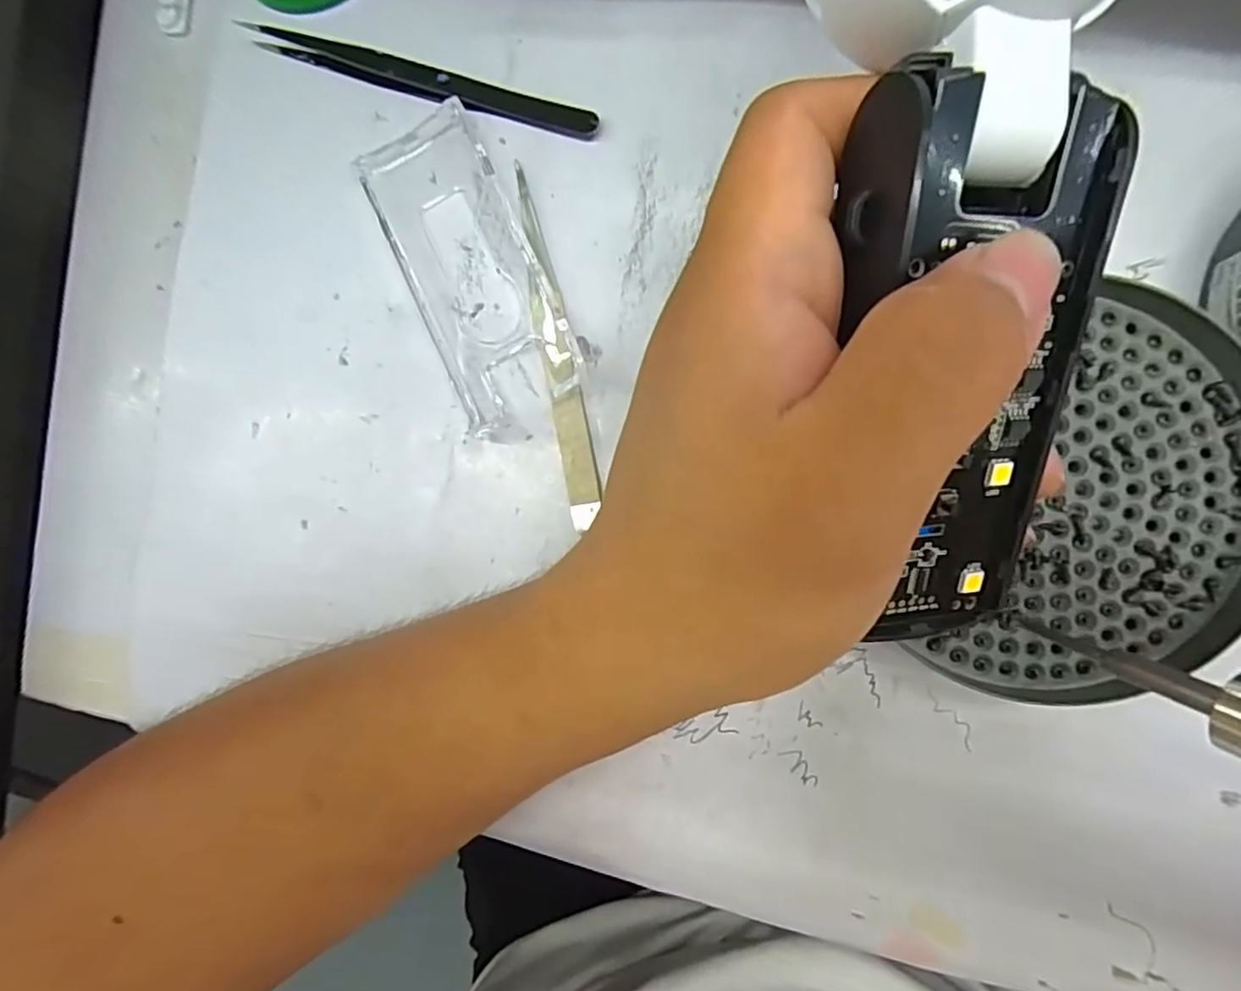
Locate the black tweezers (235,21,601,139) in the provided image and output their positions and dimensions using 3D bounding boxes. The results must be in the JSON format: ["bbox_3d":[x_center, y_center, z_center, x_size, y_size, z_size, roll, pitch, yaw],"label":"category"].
[{"bbox_3d":[-0.069,-0.143,0.211,0.128,0.007,0.010,20,92,9],"label":"black tweezers"}]

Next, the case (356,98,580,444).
[{"bbox_3d":[-0.050,-0.076,0.207,0.045,0.007,0.108,-24,86,8],"label":"case"}]

